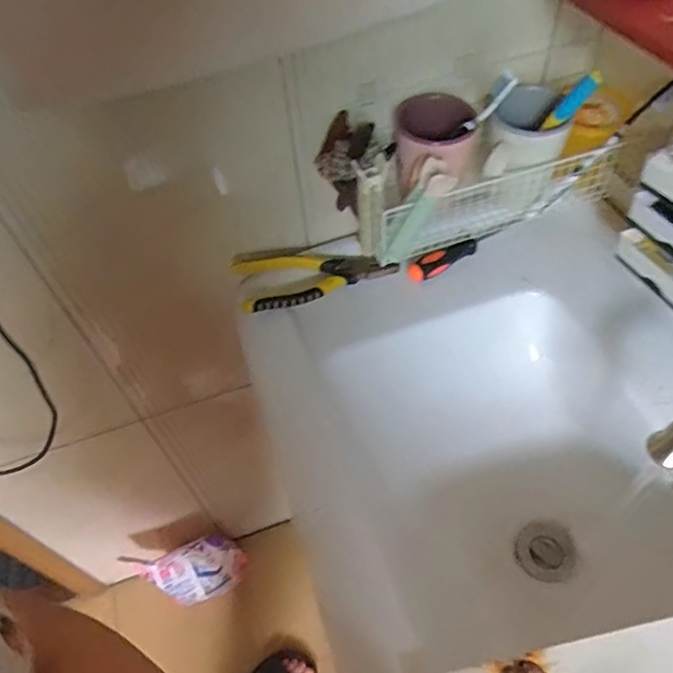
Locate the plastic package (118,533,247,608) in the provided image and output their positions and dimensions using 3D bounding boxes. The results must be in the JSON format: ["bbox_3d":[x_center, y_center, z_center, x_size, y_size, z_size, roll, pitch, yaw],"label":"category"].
[{"bbox_3d":[-0.307,0.508,1.175,0.210,0.247,0.074,-15,52,-6],"label":"plastic package"}]

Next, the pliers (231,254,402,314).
[{"bbox_3d":[-0.024,-0.073,0.639,0.186,0.031,0.095,-11,52,-3],"label":"pliers"}]

